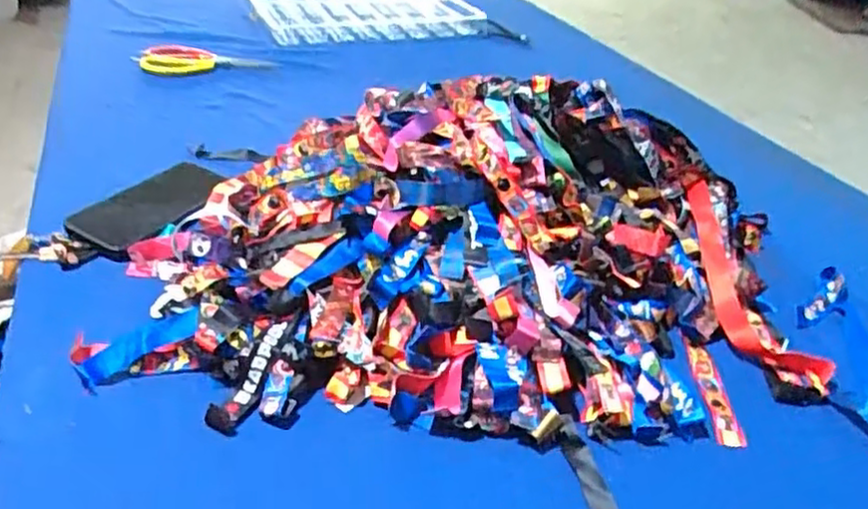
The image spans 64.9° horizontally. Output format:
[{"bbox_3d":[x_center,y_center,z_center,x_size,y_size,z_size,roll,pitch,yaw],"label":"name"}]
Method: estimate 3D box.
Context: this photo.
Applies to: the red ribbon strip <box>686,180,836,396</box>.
[{"bbox_3d":[0.284,0.019,0.645,0.058,0.024,0.263,1,45,-10],"label":"red ribbon strip"}]

